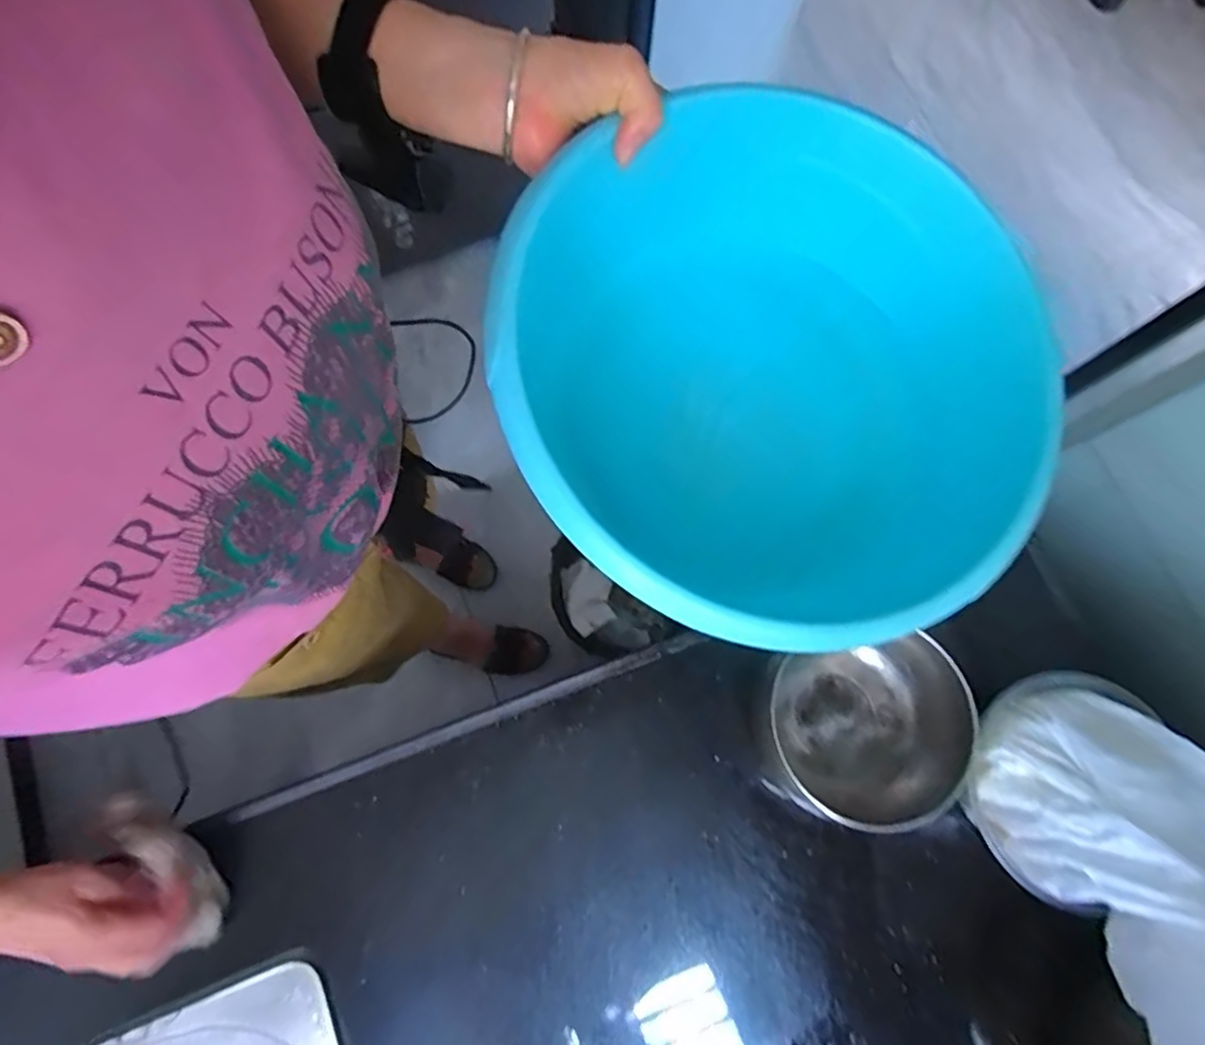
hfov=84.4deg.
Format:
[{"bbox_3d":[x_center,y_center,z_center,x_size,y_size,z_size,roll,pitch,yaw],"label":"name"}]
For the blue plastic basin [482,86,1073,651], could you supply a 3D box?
[{"bbox_3d":[0.100,-0.077,0.389,0.301,0.125,0.270,-39,80,-10],"label":"blue plastic basin"}]

